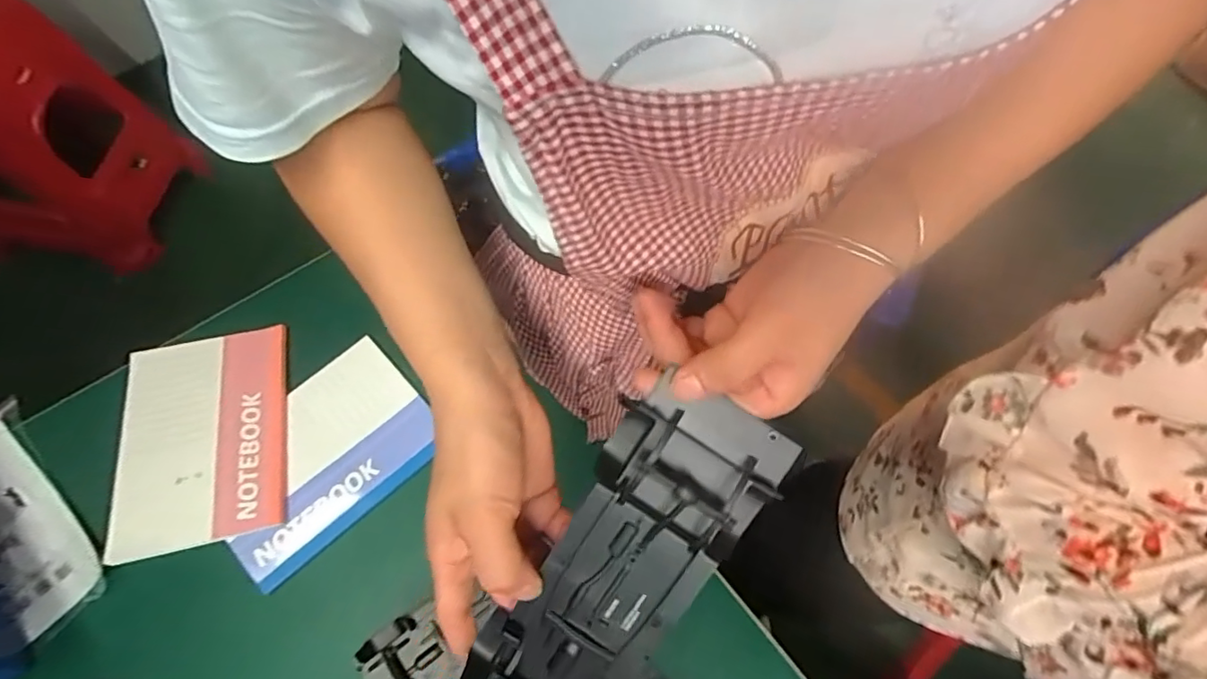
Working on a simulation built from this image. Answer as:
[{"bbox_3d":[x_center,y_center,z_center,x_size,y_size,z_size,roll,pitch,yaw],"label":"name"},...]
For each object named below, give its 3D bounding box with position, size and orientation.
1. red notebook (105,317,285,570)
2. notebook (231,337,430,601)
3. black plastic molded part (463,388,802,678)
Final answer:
[{"bbox_3d":[-0.365,0.086,0.523,0.142,0.013,0.193,-11,64,-5],"label":"red notebook"},{"bbox_3d":[-0.259,0.105,0.525,0.192,0.011,0.135,-40,77,-19],"label":"notebook"},{"bbox_3d":[0.005,0.110,0.276,0.075,0.025,0.190,35,96,16],"label":"black plastic molded part"}]

